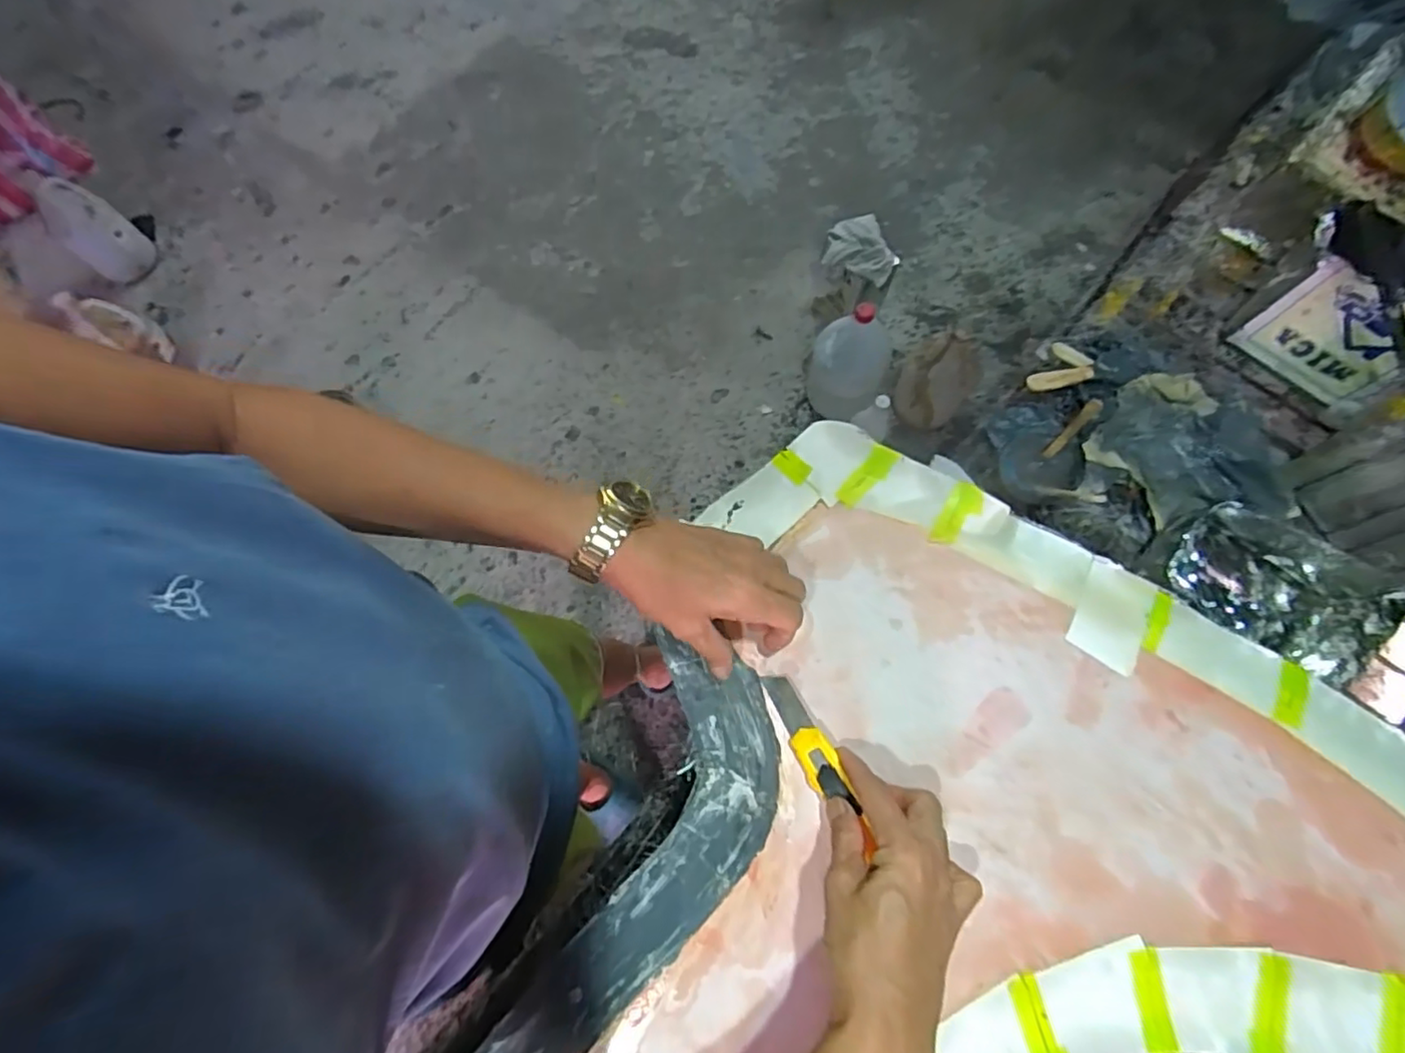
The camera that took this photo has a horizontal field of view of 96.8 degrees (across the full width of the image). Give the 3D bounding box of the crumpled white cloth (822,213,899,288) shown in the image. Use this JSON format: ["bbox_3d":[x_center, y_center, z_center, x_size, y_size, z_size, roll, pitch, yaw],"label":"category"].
[{"bbox_3d":[0.372,-0.646,1.447,0.173,0.078,0.133,28,74,12],"label":"crumpled white cloth"}]

